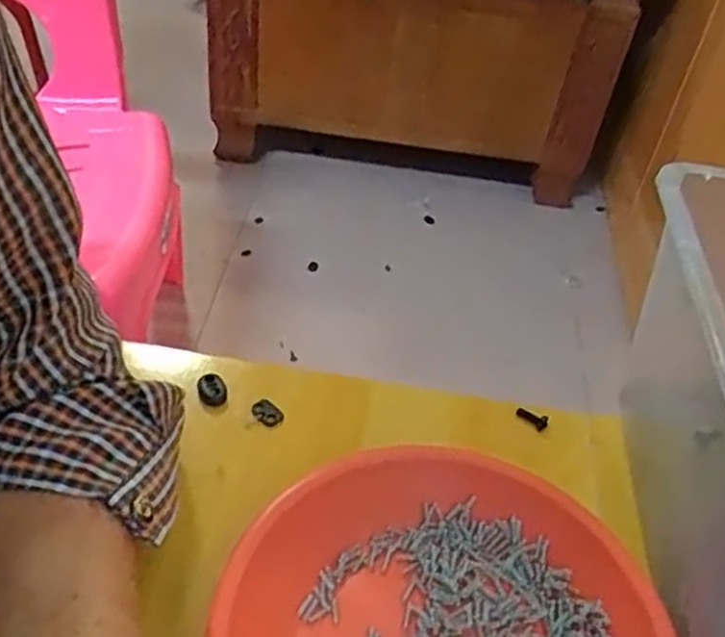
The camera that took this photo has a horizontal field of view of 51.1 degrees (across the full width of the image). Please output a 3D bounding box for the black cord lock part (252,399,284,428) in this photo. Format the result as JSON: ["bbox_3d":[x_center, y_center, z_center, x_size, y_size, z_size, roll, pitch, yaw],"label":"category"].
[{"bbox_3d":[-0.053,0.054,0.429,0.017,0.007,0.011,34,50,26],"label":"black cord lock part"}]

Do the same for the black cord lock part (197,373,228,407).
[{"bbox_3d":[-0.086,0.041,0.435,0.016,0.008,0.018,-6,45,-13],"label":"black cord lock part"}]

